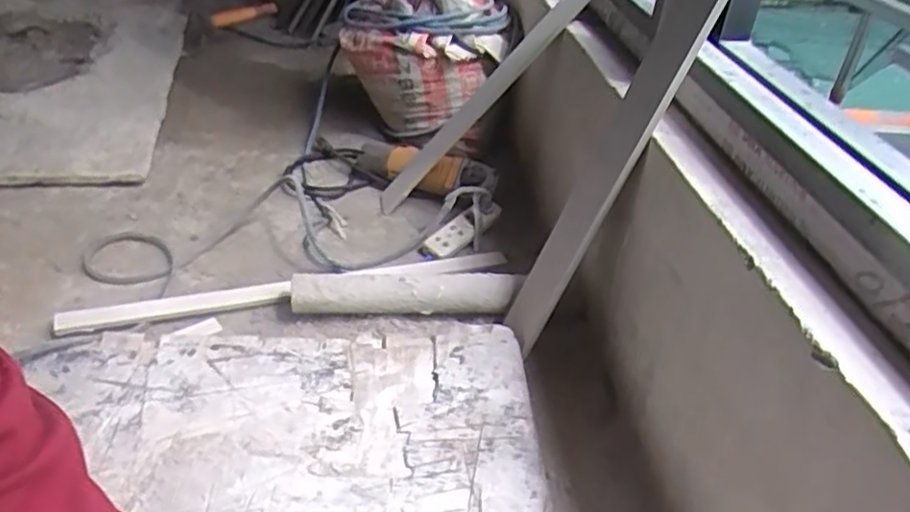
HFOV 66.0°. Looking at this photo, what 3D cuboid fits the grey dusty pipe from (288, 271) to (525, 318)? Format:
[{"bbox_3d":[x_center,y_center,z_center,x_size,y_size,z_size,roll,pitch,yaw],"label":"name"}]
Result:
[{"bbox_3d":[-0.063,0.045,0.894,0.286,0.041,0.046,2,38,-6],"label":"grey dusty pipe"}]

